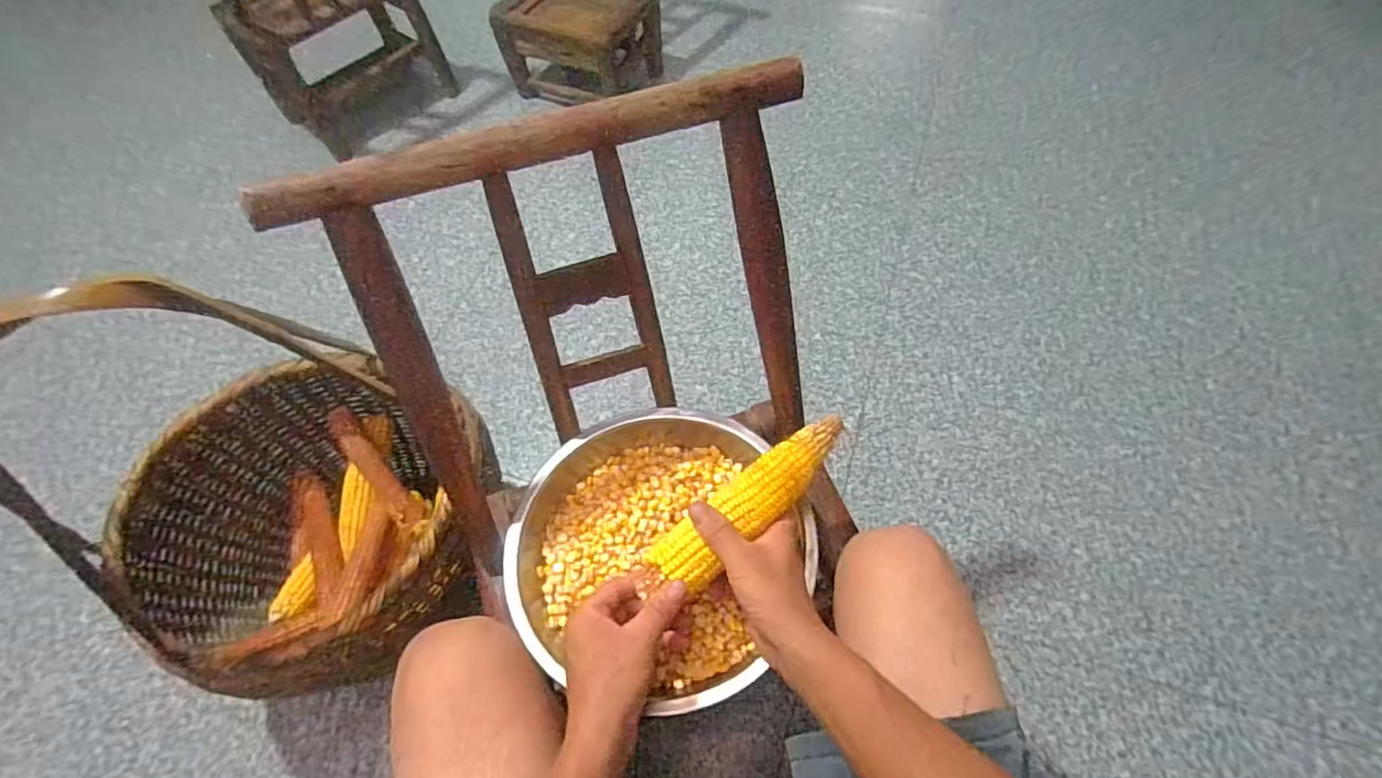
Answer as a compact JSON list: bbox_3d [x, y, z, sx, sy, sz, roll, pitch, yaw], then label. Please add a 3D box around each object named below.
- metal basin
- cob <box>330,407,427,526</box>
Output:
[{"bbox_3d":[-0.030,0.144,0.583,0.275,0.067,0.267,0,60,1],"label":"metal basin"},{"bbox_3d":[-0.432,0.106,0.834,0.042,0.034,0.185,-38,89,-19],"label":"cob"}]

